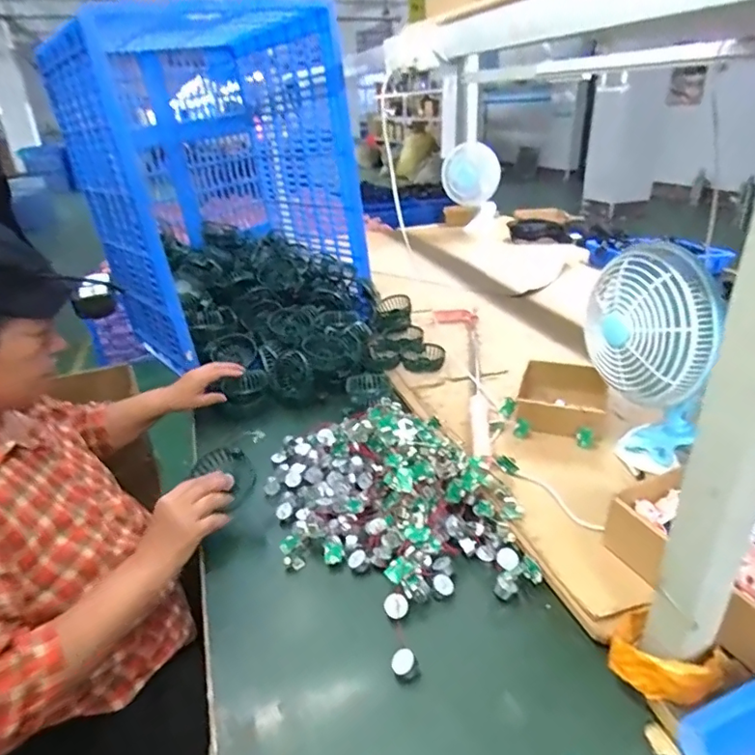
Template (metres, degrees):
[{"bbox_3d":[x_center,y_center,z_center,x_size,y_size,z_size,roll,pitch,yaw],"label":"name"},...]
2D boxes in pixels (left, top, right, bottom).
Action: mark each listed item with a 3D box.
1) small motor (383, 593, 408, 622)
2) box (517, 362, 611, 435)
[{"bbox_3d":[0.021,0.252,0.594,0.026,0.013,0.027,40,68,15],"label":"small motor"},{"bbox_3d":[0.307,0.036,0.900,0.139,0.058,0.146,8,29,21],"label":"box"}]

